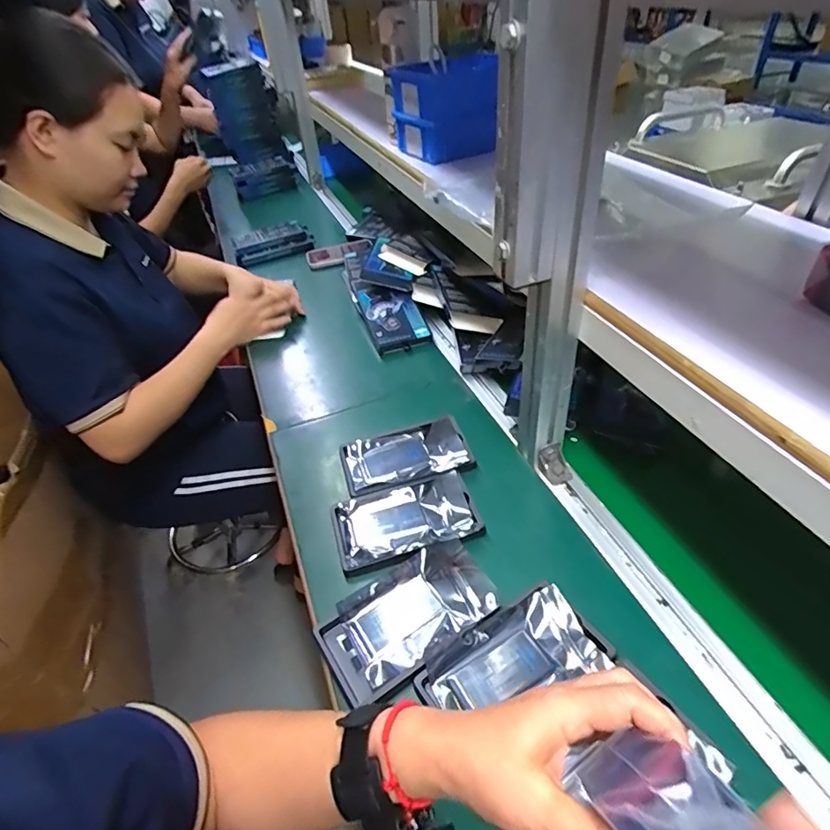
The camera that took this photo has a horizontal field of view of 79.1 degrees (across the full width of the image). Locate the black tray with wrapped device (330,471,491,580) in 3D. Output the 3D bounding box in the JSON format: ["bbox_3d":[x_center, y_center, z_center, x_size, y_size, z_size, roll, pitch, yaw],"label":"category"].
[{"bbox_3d":[-0.011,0.119,0.571,0.158,0.022,0.095,-13,42,-9],"label":"black tray with wrapped device"}]

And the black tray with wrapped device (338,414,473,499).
[{"bbox_3d":[-0.013,0.052,0.646,0.156,0.016,0.096,-14,42,-10],"label":"black tray with wrapped device"}]

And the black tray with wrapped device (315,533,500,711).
[{"bbox_3d":[-0.003,0.199,0.487,0.164,0.029,0.108,-28,46,-23],"label":"black tray with wrapped device"}]

